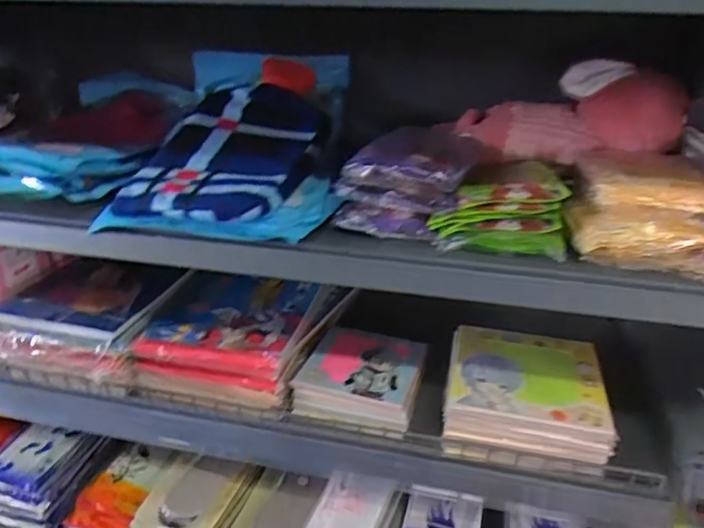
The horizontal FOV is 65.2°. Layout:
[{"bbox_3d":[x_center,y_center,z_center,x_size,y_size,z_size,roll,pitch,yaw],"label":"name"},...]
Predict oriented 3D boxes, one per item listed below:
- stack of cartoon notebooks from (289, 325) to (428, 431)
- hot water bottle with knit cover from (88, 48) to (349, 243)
[{"bbox_3d":[0.013,0.142,0.717,0.146,0.037,0.146,7,28,13],"label":"stack of cartoon notebooks"},{"bbox_3d":[-0.129,-0.158,0.663,0.234,0.064,0.344,6,48,5],"label":"hot water bottle with knit cover"}]

